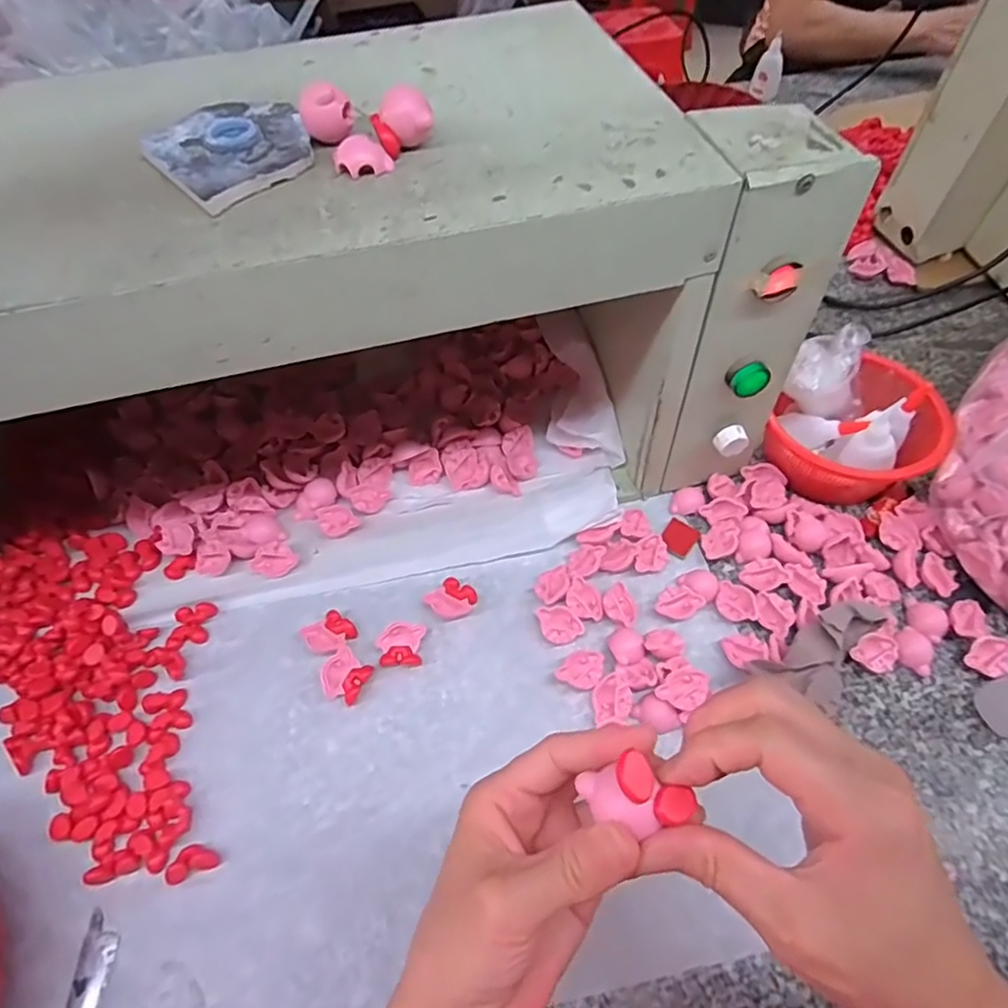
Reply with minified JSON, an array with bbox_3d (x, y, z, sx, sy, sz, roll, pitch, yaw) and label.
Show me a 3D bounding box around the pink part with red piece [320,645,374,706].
[{"bbox_3d":[-0.120,0.131,0.463,0.031,0.016,0.036,24,58,19],"label":"pink part with red piece"}]

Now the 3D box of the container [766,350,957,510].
[{"bbox_3d":[0.308,-0.068,0.536,0.129,0.062,0.134,-1,54,2],"label":"container"}]

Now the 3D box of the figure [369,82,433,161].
[{"bbox_3d":[-0.057,-0.213,0.339,0.030,0.025,0.022,-23,56,-14],"label":"figure"}]

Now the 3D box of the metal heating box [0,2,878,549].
[{"bbox_3d":[-0.136,-0.146,0.460,0.662,0.250,0.265,-12,54,-6],"label":"metal heating box"}]

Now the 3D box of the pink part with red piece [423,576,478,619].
[{"bbox_3d":[-0.042,0.078,0.498,0.032,0.011,0.034,38,64,26],"label":"pink part with red piece"}]

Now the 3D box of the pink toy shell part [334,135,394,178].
[{"bbox_3d":[-0.079,-0.191,0.336,0.029,0.012,0.023,-20,55,-12],"label":"pink toy shell part"}]

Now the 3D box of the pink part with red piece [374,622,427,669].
[{"bbox_3d":[-0.080,0.110,0.475,0.035,0.015,0.032,1,54,4],"label":"pink part with red piece"}]

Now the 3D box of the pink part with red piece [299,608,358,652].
[{"bbox_3d":[-0.139,0.101,0.483,0.039,0.014,0.034,30,60,22],"label":"pink part with red piece"}]

